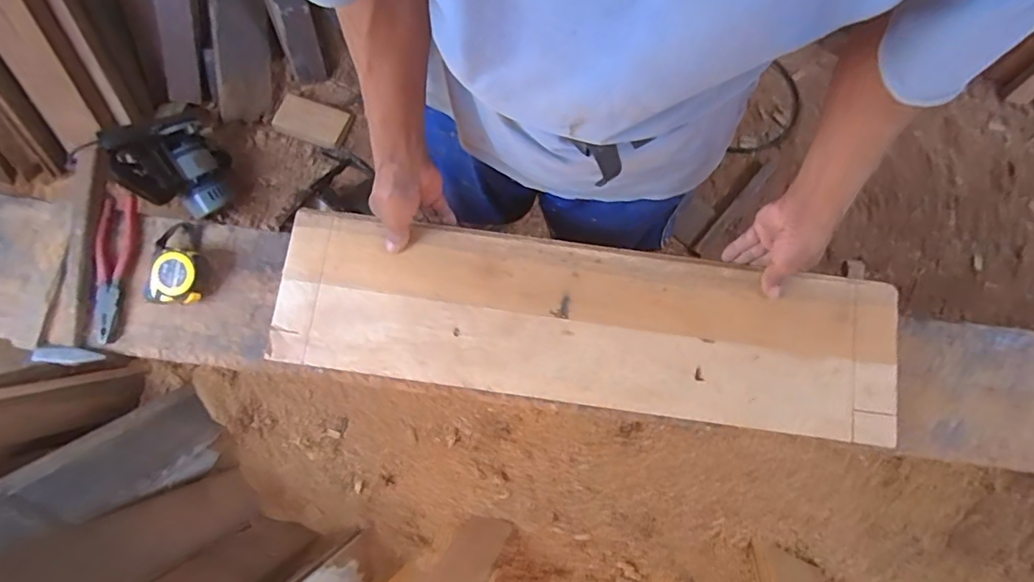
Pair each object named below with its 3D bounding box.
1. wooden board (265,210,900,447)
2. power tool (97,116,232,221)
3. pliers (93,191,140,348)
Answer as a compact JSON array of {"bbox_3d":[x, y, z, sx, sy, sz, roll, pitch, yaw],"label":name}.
[{"bbox_3d":[0.079,0.038,0.670,0.731,0.025,0.186,7,76,2],"label":"wooden board"},{"bbox_3d":[-0.779,-0.287,1.230,0.181,0.240,0.232,-18,78,-6],"label":"power tool"},{"bbox_3d":[-0.530,-0.032,0.715,0.046,0.012,0.190,3,76,-1],"label":"pliers"}]

